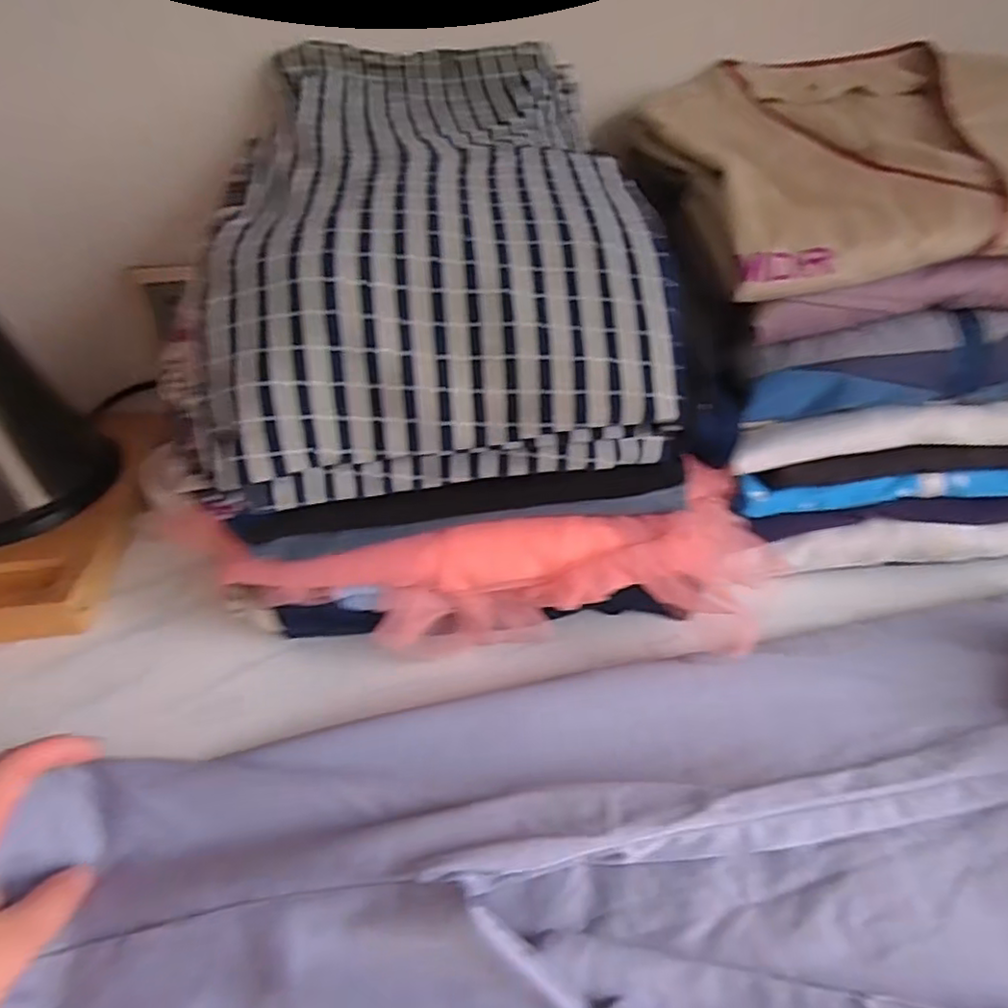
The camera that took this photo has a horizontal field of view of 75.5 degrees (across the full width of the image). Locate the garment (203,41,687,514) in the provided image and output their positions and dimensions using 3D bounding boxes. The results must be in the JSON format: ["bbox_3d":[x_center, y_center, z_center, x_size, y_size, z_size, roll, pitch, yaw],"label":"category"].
[{"bbox_3d":[-0.038,-0.149,0.356,0.196,0.125,0.317,-5,39,-5],"label":"garment"}]

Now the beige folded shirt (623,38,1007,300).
[{"bbox_3d":[0.252,-0.223,0.412,0.298,0.080,0.249,-7,40,-6],"label":"beige folded shirt"}]

